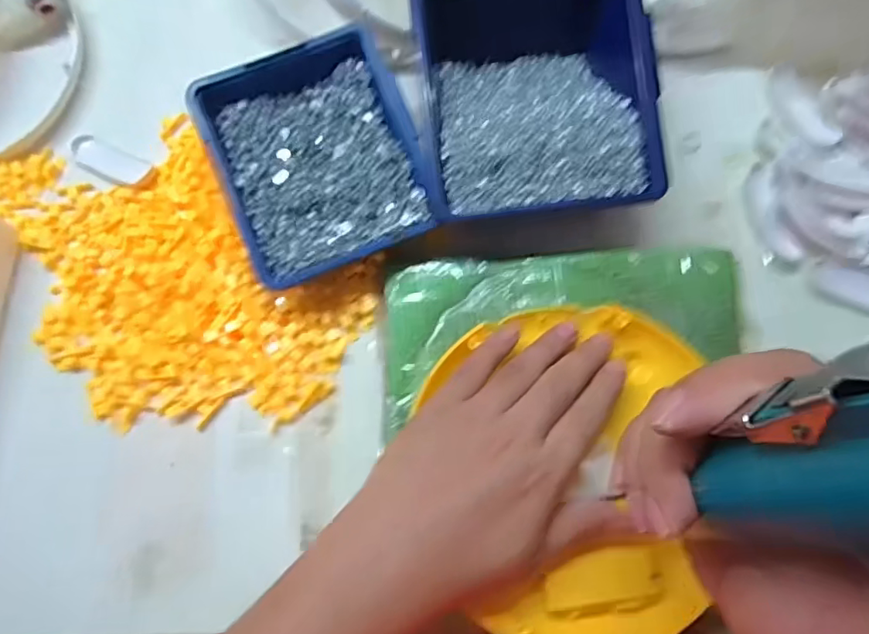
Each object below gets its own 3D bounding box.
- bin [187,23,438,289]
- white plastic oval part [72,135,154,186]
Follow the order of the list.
[{"bbox_3d":[-0.072,-0.100,0.358,0.120,0.047,0.137,-23,79,-4],"label":"bin"},{"bbox_3d":[-0.225,-0.109,0.391,0.061,0.007,0.024,23,80,5],"label":"white plastic oval part"}]

